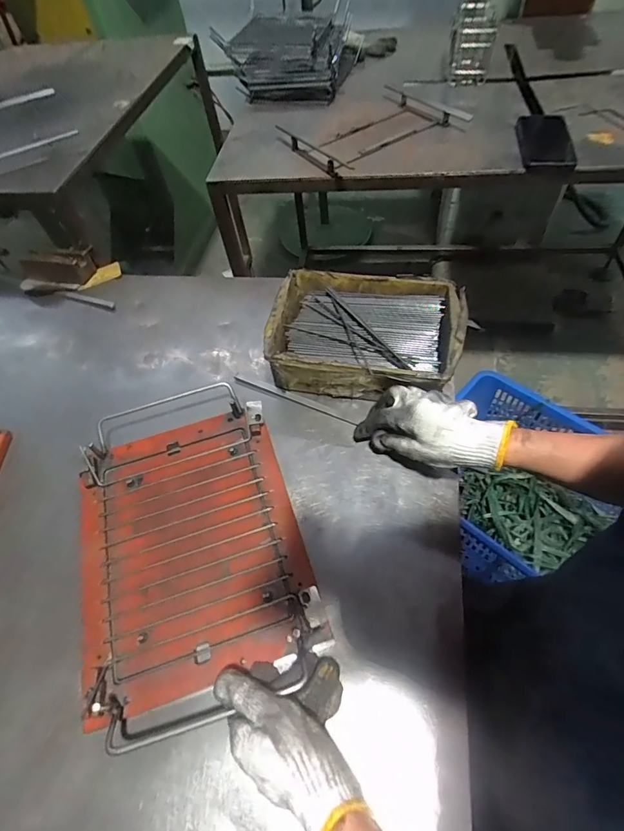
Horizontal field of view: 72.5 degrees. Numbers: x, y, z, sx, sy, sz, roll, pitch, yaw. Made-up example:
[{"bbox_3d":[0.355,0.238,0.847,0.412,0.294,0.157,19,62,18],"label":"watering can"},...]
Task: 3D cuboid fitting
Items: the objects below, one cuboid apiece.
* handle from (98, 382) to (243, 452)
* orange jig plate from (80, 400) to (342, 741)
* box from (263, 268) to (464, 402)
[{"bbox_3d":[-0.193,-0.005,0.567,0.187,0.023,0.054,-17,59,-8],"label":"handle"},{"bbox_3d":[-0.139,0.135,0.481,0.237,0.020,0.295,-16,59,-7],"label":"orange jig plate"},{"bbox_3d":[0.071,-0.113,0.597,0.254,0.071,0.177,10,59,9],"label":"box"}]

